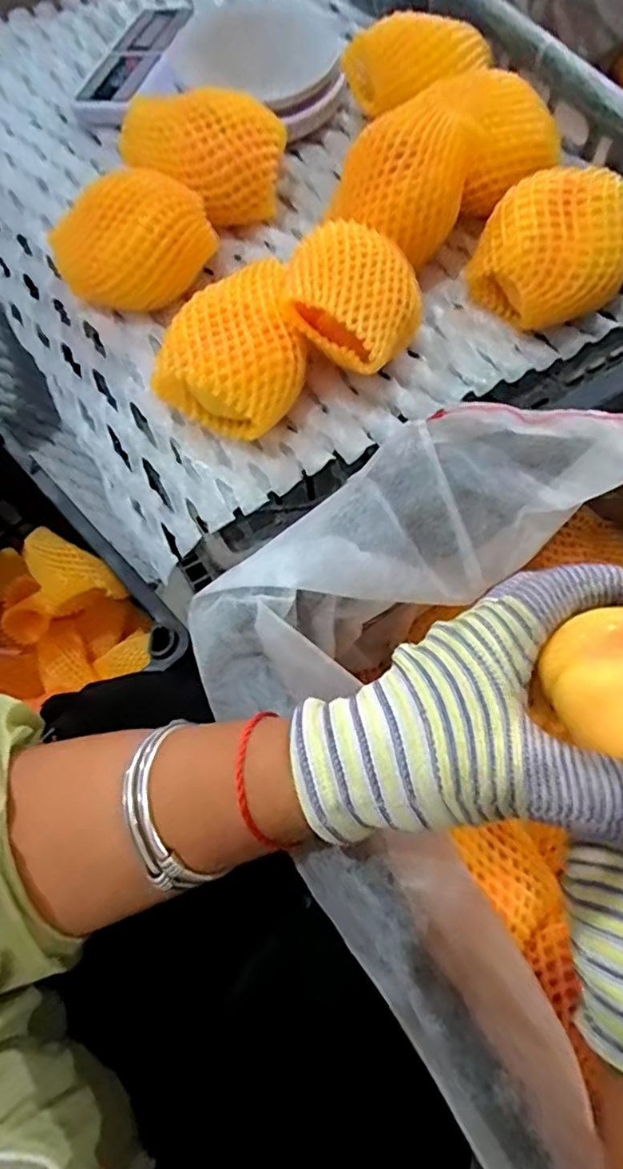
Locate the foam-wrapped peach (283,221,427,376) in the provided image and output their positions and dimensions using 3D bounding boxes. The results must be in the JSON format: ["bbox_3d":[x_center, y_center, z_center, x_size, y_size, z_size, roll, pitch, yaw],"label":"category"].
[{"bbox_3d":[0.028,-0.180,0.385,0.080,0.069,0.088,-1,69,2],"label":"foam-wrapped peach"}]

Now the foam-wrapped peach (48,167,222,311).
[{"bbox_3d":[-0.127,-0.242,0.421,0.102,0.066,0.072,-32,71,-10],"label":"foam-wrapped peach"}]

